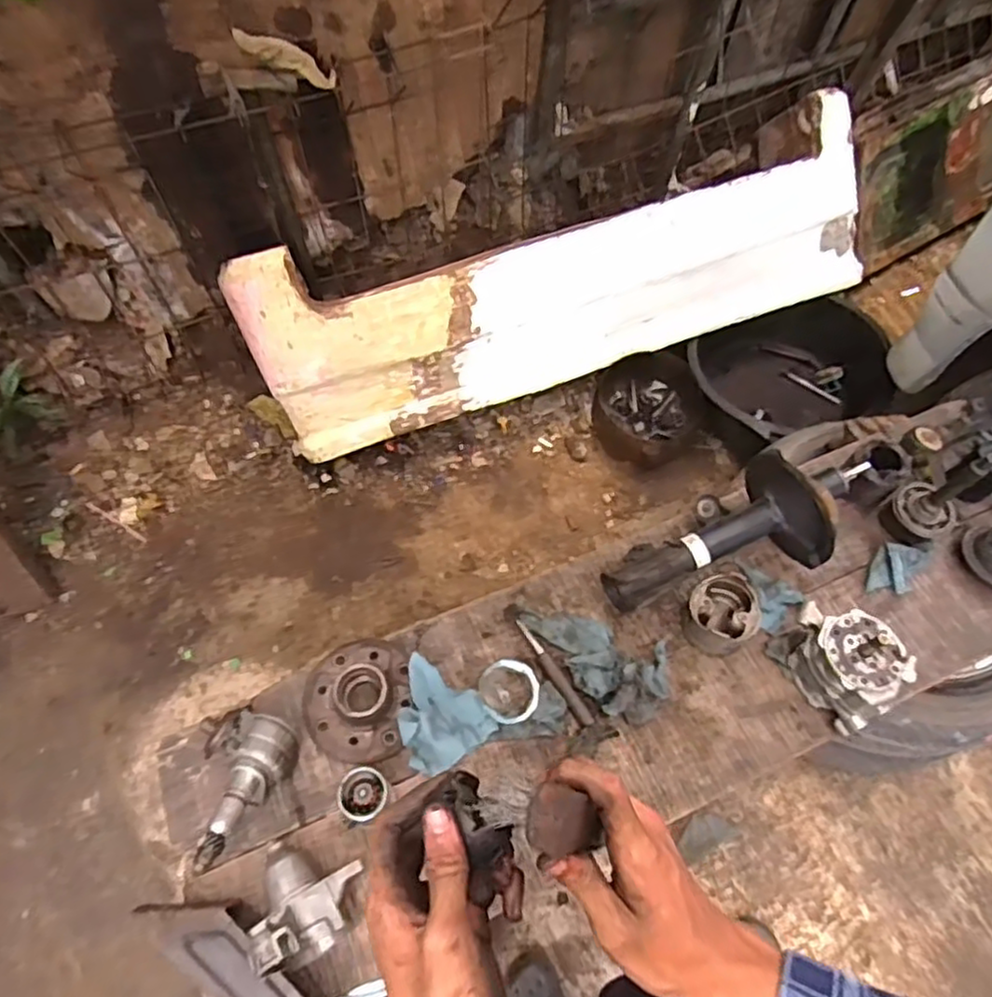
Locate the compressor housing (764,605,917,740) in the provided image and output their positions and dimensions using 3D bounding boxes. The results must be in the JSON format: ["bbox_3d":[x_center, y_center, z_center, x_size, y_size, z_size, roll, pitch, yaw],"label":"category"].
[{"bbox_3d":[0.428,0.196,0.856,0.099,0.101,0.139,-30,62,-18],"label":"compressor housing"}]

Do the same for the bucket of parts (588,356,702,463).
[{"bbox_3d":[0.345,-0.210,1.646,0.255,0.176,0.246,41,65,19],"label":"bucket of parts"}]

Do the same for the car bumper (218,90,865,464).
[{"bbox_3d":[0.173,-0.482,1.520,1.389,0.490,0.170,-16,32,-12],"label":"car bumper"}]

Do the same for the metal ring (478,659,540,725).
[{"bbox_3d":[0.018,0.237,0.863,0.075,0.020,0.079,0,57,0],"label":"metal ring"}]

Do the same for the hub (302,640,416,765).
[{"bbox_3d":[-0.164,0.237,0.830,0.126,0.054,0.139,-13,58,-8],"label":"hub"}]

